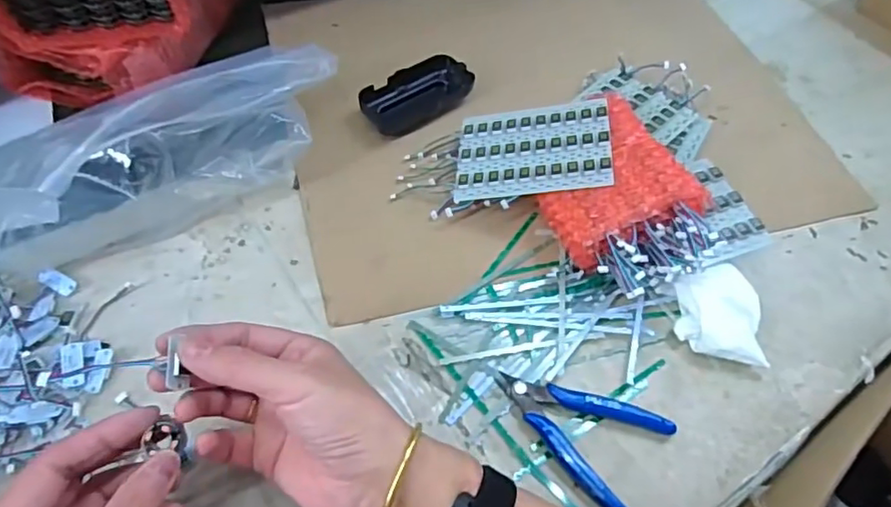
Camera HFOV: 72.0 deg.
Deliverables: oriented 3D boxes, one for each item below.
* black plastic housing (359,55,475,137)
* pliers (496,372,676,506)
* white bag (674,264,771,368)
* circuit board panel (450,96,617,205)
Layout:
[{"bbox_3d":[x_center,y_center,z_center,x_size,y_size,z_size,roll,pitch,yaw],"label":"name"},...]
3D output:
[{"bbox_3d":[-0.023,-0.148,0.582,0.107,0.026,0.061,-36,65,-25],"label":"black plastic housing"},{"bbox_3d":[0.090,0.115,0.420,0.116,0.012,0.077,33,59,18],"label":"pliers"},{"bbox_3d":[0.208,0.047,0.468,0.060,0.030,0.071,5,55,-1],"label":"white bag"},{"bbox_3d":[0.073,-0.088,0.515,0.126,0.006,0.094,-5,55,16],"label":"circuit board panel"}]

